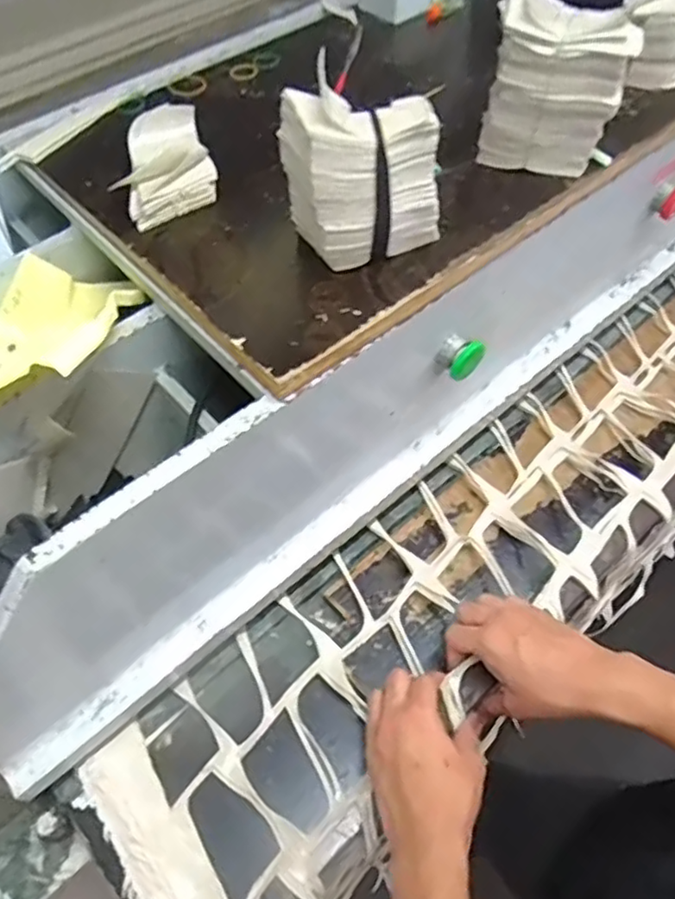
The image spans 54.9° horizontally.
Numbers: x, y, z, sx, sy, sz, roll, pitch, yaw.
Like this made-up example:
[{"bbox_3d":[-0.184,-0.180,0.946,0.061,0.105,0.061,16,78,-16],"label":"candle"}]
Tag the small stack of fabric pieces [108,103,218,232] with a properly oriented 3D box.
[{"bbox_3d":[-0.150,-0.249,0.559,0.088,0.035,0.124,-14,57,-10],"label":"small stack of fabric pieces"}]

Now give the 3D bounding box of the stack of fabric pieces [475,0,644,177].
[{"bbox_3d":[0.175,-0.295,0.526,0.103,0.111,0.070,15,57,9],"label":"stack of fabric pieces"}]

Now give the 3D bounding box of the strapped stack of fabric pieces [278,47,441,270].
[{"bbox_3d":[0.016,-0.201,0.468,0.099,0.104,0.086,-23,59,-15],"label":"strapped stack of fabric pieces"}]

